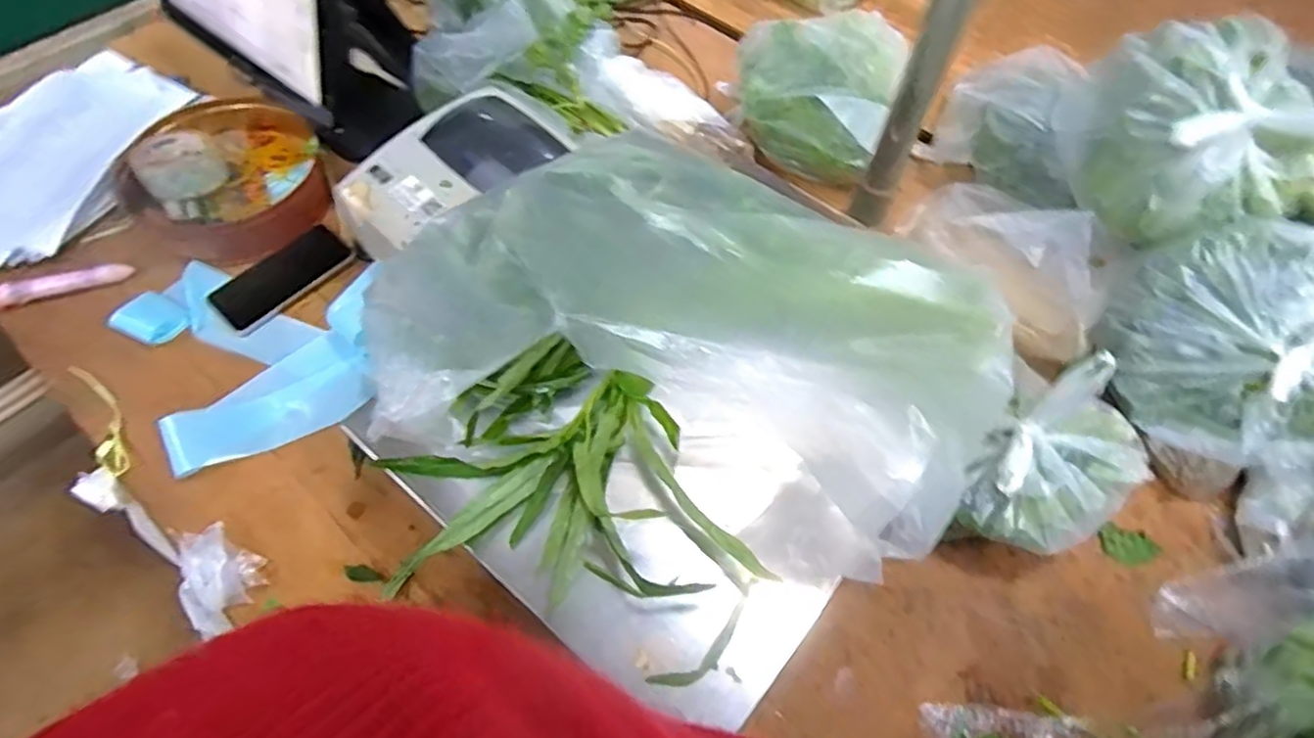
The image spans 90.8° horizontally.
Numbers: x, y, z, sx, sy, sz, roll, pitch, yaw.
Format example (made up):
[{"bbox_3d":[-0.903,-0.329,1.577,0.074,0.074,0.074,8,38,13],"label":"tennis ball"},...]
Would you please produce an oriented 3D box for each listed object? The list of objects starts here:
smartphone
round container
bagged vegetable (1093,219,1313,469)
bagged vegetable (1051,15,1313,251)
[{"bbox_3d":[-0.450,-0.111,0.774,0.158,0.011,0.087,-39,70,-13],"label":"smartphone"},{"bbox_3d":[-0.549,-0.251,0.822,0.221,0.063,0.243,1,61,-2],"label":"round container"},{"bbox_3d":[0.608,-0.021,0.630,0.273,0.136,0.218,10,61,3],"label":"bagged vegetable"},{"bbox_3d":[0.562,-0.257,0.686,0.177,0.145,0.233,-20,64,-13],"label":"bagged vegetable"}]

